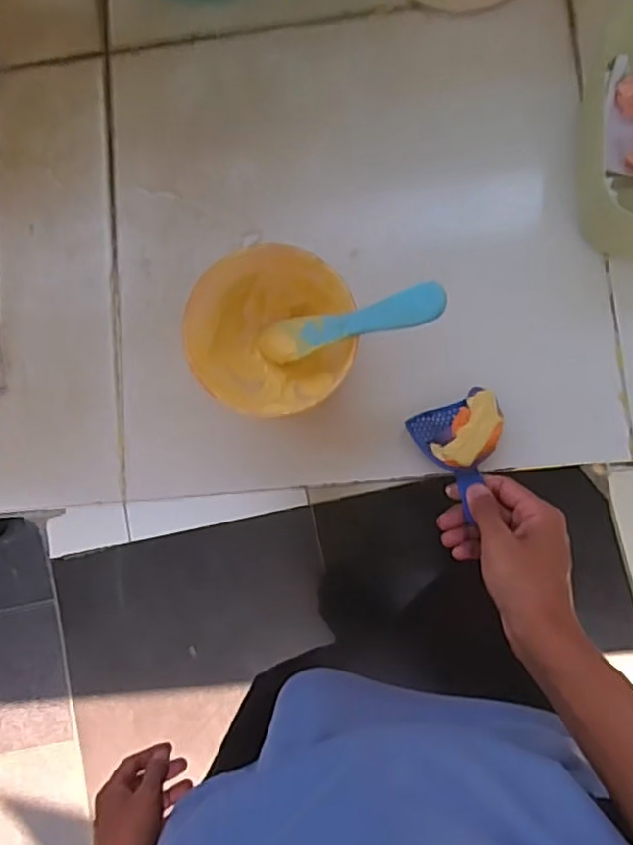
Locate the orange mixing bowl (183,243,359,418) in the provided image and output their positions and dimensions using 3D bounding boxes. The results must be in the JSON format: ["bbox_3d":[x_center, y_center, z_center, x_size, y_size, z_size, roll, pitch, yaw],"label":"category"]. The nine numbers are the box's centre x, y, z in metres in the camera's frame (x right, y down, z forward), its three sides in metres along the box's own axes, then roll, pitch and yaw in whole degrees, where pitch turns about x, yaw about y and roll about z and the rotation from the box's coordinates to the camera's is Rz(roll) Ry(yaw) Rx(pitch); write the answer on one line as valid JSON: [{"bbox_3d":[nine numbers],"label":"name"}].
[{"bbox_3d":[-0.035,-0.069,0.471,0.114,0.081,0.121,-1,85,6],"label":"orange mixing bowl"}]

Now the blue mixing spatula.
[{"bbox_3d":[0.014,-0.065,0.428,0.177,0.009,0.029,-6,83,48],"label":"blue mixing spatula"}]

